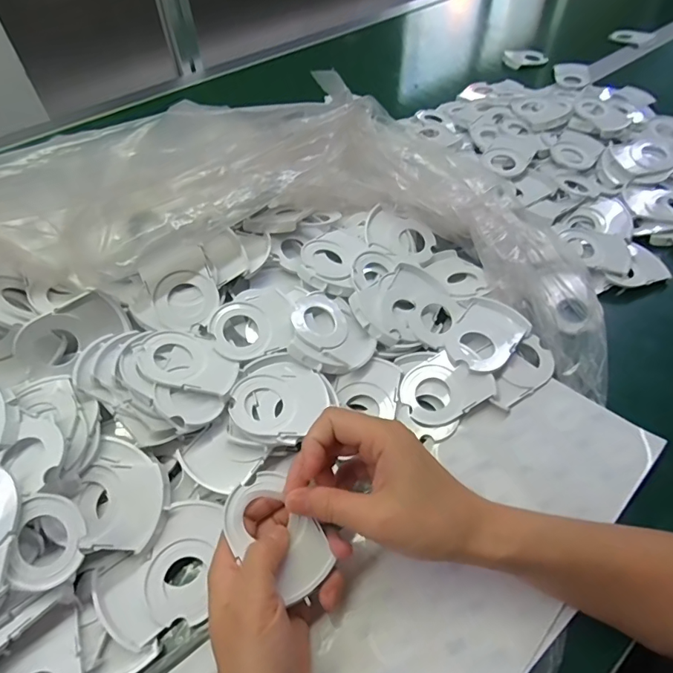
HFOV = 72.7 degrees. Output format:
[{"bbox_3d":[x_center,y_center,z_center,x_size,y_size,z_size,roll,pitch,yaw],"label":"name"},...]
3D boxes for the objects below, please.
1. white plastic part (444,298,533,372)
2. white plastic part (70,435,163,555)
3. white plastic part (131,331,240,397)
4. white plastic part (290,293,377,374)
[{"bbox_3d":[0.131,-0.001,0.411,0.061,0.016,0.076,35,60,25],"label":"white plastic part"},{"bbox_3d":[-0.149,0.110,0.318,0.066,0.006,0.068,15,63,2],"label":"white plastic part"},{"bbox_3d":[-0.119,0.021,0.364,0.079,0.005,0.050,21,44,-7],"label":"white plastic part"},{"bbox_3d":[-0.006,-0.003,0.402,0.064,0.013,0.079,-24,69,-36],"label":"white plastic part"}]

